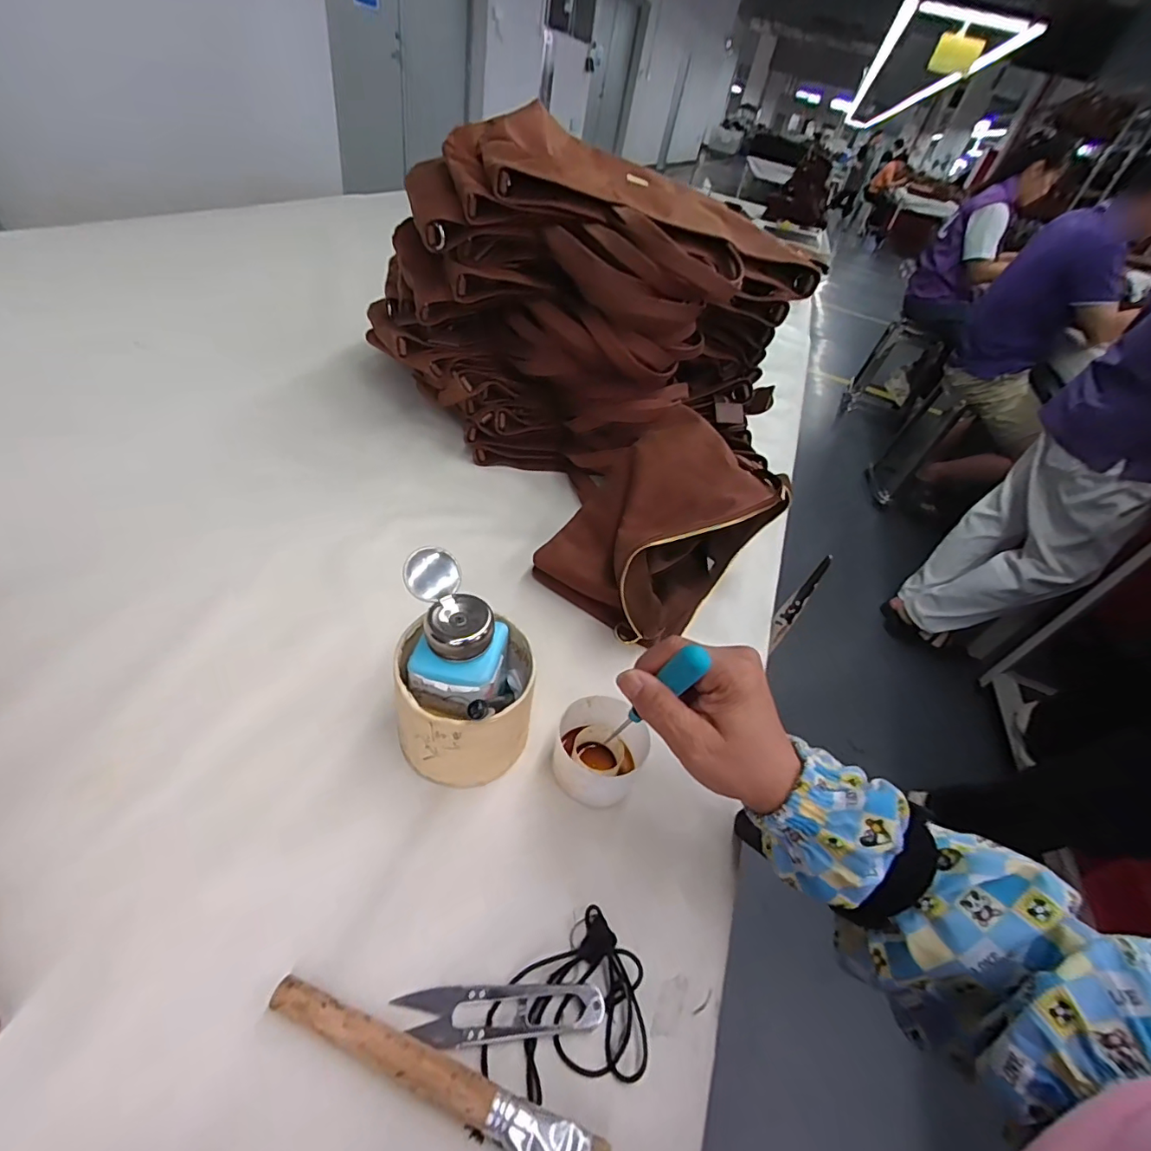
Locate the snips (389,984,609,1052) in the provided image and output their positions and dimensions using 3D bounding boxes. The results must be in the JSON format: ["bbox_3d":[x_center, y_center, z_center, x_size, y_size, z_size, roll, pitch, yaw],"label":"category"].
[{"bbox_3d":[-0.036,0.218,0.256,0.100,0.006,0.022,6,44,-10],"label":"snips"}]

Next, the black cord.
[{"bbox_3d":[0.000,0.224,0.258,0.084,0.013,0.066,-25,56,-35],"label":"black cord"}]

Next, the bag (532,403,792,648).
[{"bbox_3d":[0.080,-0.052,0.487,0.148,0.117,0.203,37,48,26],"label":"bag"}]

